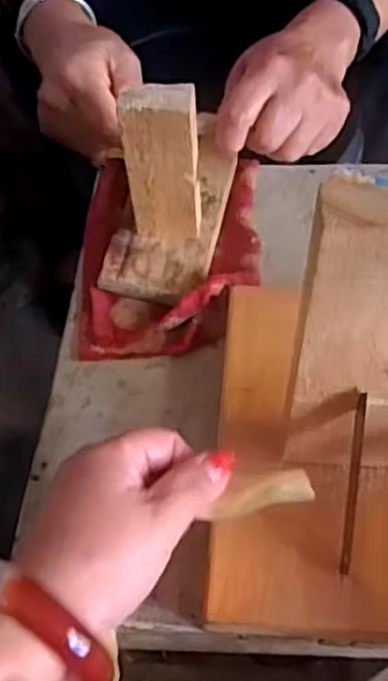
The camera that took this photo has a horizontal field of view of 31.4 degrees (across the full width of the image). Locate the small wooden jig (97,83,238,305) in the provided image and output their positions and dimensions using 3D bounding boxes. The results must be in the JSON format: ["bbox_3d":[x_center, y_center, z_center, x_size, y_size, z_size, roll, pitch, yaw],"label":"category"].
[{"bbox_3d":[-0.017,-0.119,0.454,0.071,0.126,0.138,11,59,8],"label":"small wooden jig"}]

